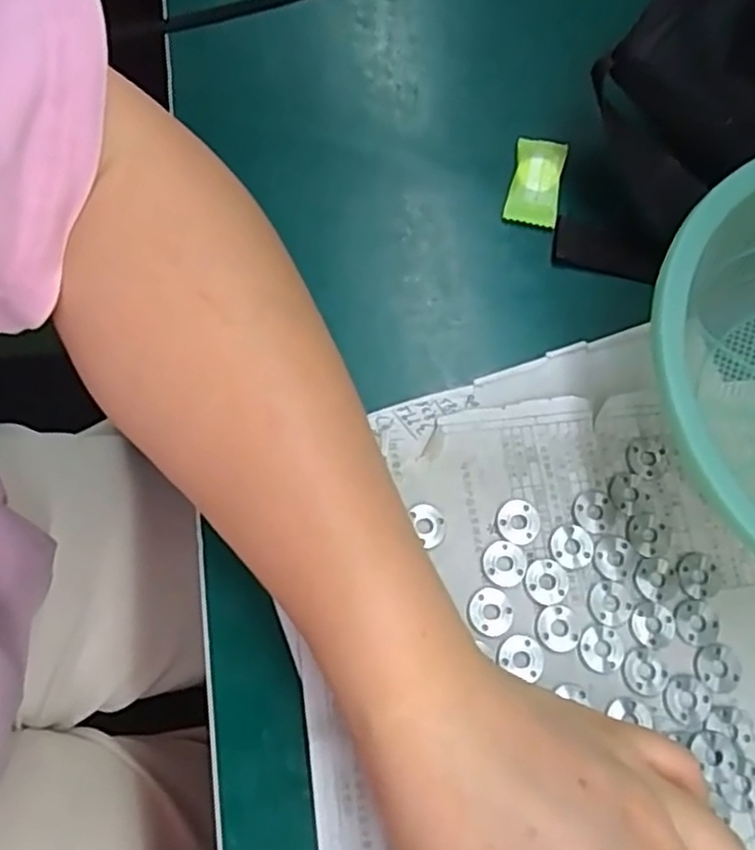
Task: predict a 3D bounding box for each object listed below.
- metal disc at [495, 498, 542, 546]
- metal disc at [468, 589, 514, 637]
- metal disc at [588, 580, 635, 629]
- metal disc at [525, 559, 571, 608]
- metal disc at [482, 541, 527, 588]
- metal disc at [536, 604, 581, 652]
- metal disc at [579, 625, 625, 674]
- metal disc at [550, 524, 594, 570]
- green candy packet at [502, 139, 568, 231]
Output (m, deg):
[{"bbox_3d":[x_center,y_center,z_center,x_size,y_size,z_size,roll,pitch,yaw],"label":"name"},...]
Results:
[{"bbox_3d":[0.055,0.038,0.276,0.016,0.004,0.017,0,71,-1],"label":"metal disc"},{"bbox_3d":[0.043,0.069,0.264,0.016,0.004,0.017,0,71,-1],"label":"metal disc"},{"bbox_3d":[0.088,0.067,0.267,0.017,0.004,0.017,0,71,-1],"label":"metal disc"},{"bbox_3d":[0.065,0.059,0.268,0.017,0.004,0.017,0,71,-1],"label":"metal disc"},{"bbox_3d":[0.049,0.053,0.270,0.016,0.004,0.017,0,71,-1],"label":"metal disc"},{"bbox_3d":[0.068,0.075,0.263,0.016,0.004,0.016,0,71,-1],"label":"metal disc"},{"bbox_3d":[0.083,0.082,0.261,0.017,0.004,0.017,0,71,-1],"label":"metal disc"},{"bbox_3d":[0.075,0.047,0.274,0.017,0.004,0.016,0,71,-1],"label":"metal disc"},{"bbox_3d":[0.074,-0.113,0.329,0.023,0.006,0.047,13,71,3],"label":"green candy packet"}]

